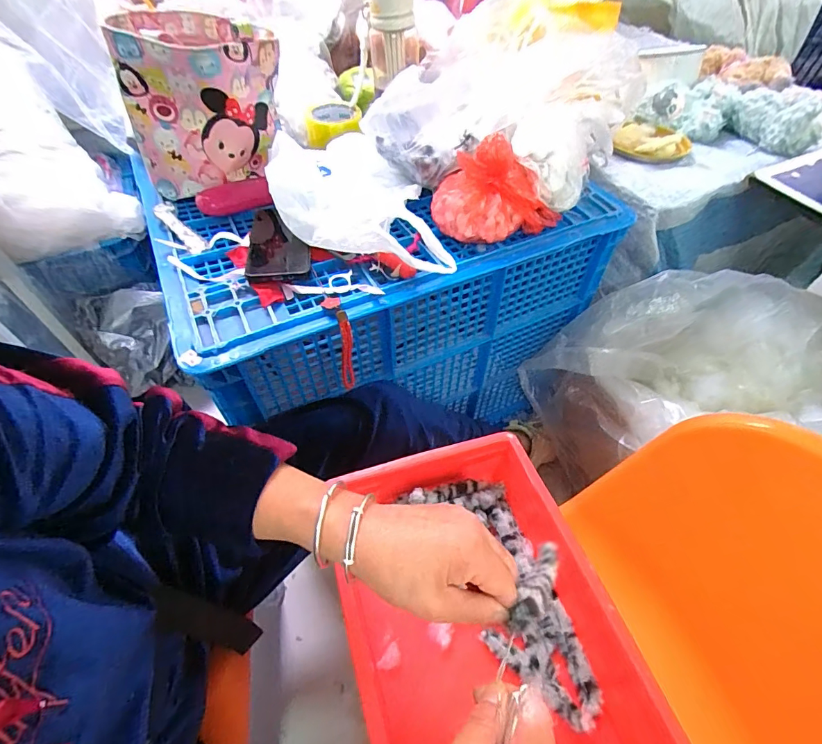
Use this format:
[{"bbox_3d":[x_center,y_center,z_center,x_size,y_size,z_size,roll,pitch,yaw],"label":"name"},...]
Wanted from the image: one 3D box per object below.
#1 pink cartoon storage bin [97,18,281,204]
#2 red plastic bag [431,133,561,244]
[{"bbox_3d":[-0.304,-0.398,0.626,0.223,0.185,0.147,-23,56,-17],"label":"pink cartoon storage bin"},{"bbox_3d":[0.116,-0.245,0.570,0.174,0.112,0.112,-2,52,-1],"label":"red plastic bag"}]

